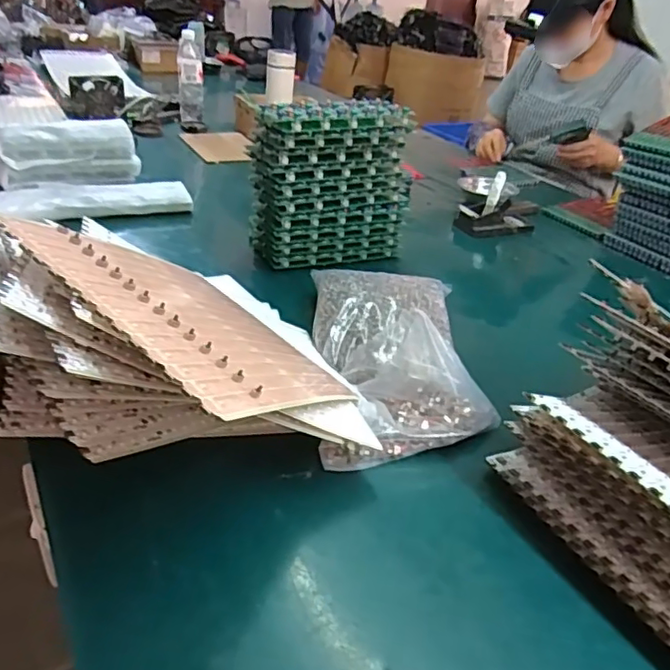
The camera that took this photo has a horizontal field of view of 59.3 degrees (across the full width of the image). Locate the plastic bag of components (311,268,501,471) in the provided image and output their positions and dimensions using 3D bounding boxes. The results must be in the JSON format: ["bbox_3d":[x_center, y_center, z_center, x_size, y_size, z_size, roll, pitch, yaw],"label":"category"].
[{"bbox_3d":[0.072,0.015,0.684,0.181,0.066,0.316,3,31,-7],"label":"plastic bag of components"}]

